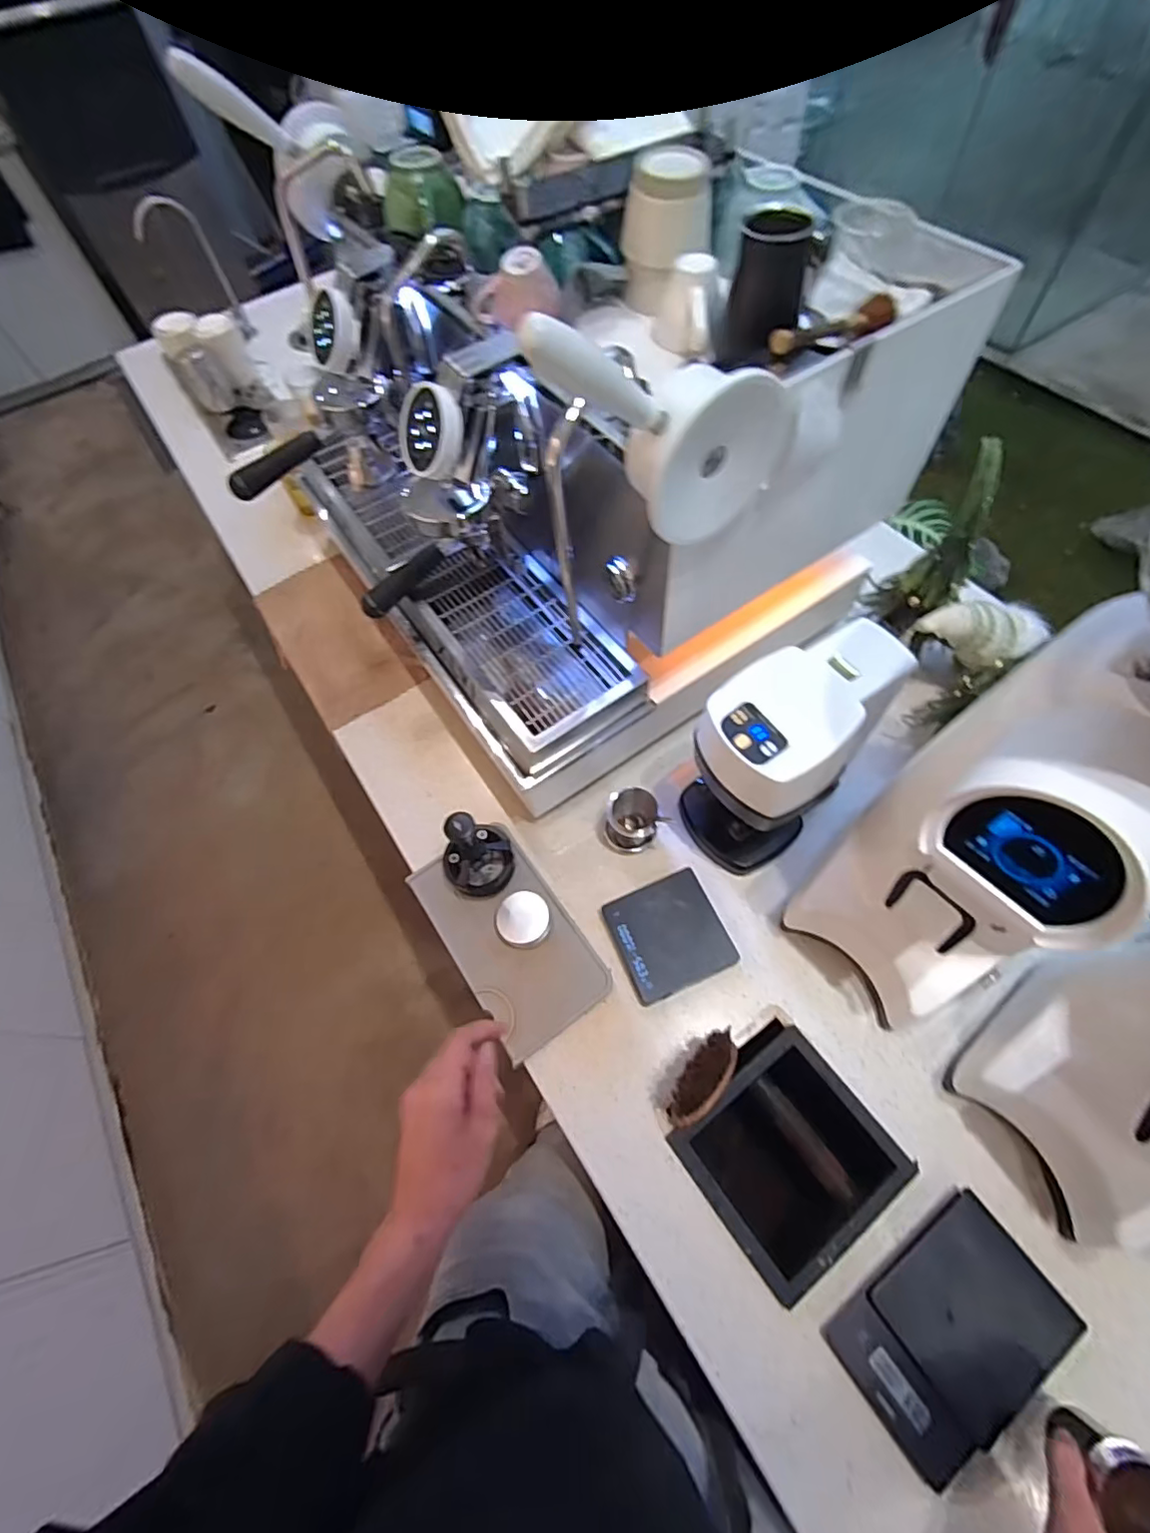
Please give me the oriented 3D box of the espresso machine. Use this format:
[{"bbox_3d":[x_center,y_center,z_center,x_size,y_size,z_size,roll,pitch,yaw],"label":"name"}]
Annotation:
[{"bbox_3d":[-0.049,-0.419,0.733,0.543,0.458,0.718,-38,66,-15],"label":"espresso machine"}]

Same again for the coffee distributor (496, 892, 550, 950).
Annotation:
[{"bbox_3d":[-0.064,0.183,0.720,0.065,0.028,0.069,-2,61,3],"label":"coffee distributor"}]

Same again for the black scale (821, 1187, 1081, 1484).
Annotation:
[{"bbox_3d":[0.331,0.495,0.518,0.185,0.033,0.119,-33,64,-14],"label":"black scale"}]

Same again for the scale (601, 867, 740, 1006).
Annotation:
[{"bbox_3d":[0.111,0.200,0.700,0.122,0.026,0.122,-21,61,-7],"label":"scale"}]

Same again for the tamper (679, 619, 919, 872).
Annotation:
[{"bbox_3d":[0.228,-0.016,0.662,0.192,0.263,0.134,-33,64,-14],"label":"tamper"}]

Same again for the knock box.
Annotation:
[{"bbox_3d":[0.217,0.422,0.667,0.180,0.179,0.187,-35,65,-14],"label":"knock box"}]

